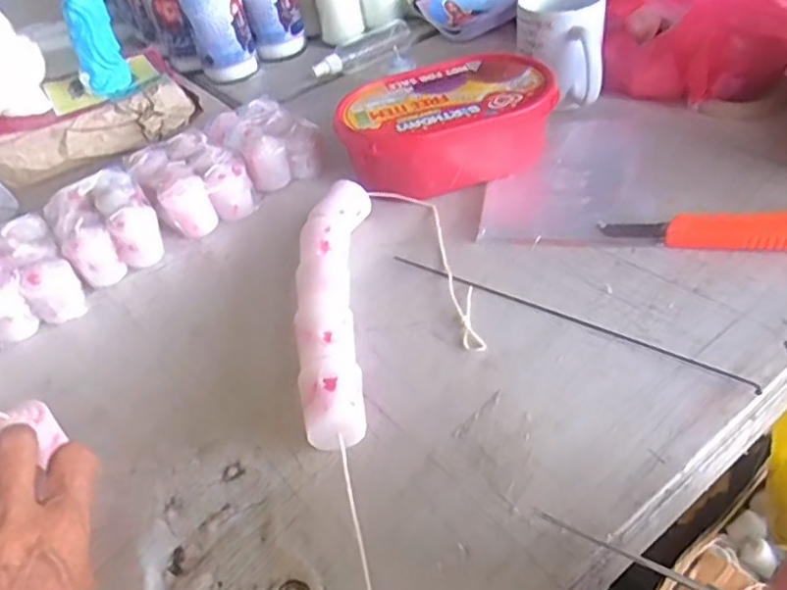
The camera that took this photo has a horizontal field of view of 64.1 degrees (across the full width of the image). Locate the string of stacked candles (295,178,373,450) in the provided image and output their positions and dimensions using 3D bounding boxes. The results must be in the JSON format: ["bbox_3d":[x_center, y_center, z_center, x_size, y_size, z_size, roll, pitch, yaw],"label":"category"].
[{"bbox_3d":[-0.043,-0.001,0.432,0.054,0.030,0.233,-7,44,5],"label":"string of stacked candles"}]

